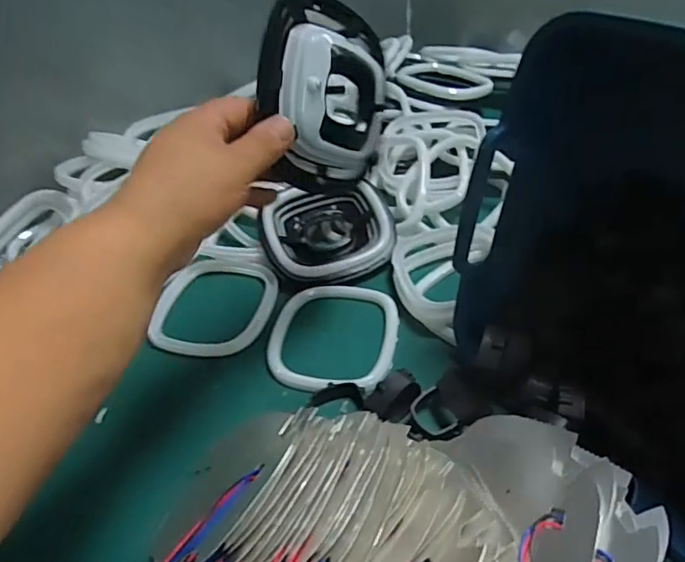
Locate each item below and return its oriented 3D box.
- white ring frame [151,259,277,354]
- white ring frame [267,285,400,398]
[{"bbox_3d":[-0.129,0.026,0.573,0.115,0.016,0.126,4,41,11],"label":"white ring frame"},{"bbox_3d":[-0.012,0.055,0.526,0.118,0.018,0.131,5,41,12],"label":"white ring frame"}]

